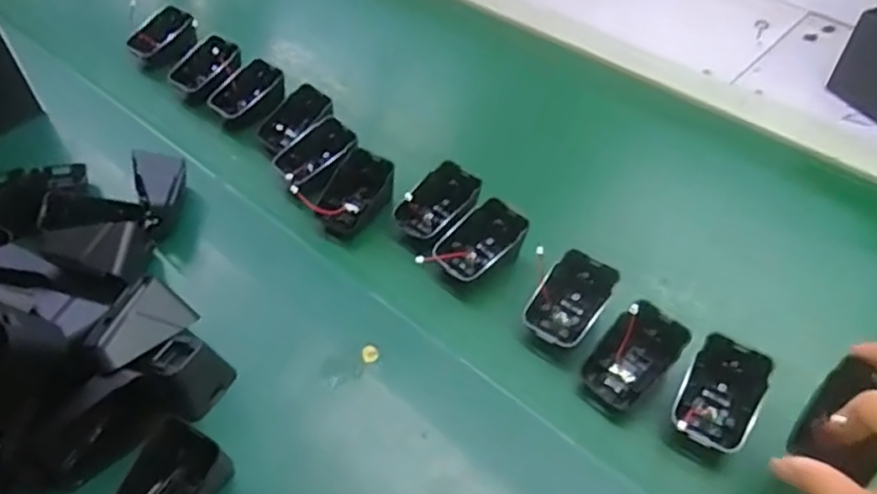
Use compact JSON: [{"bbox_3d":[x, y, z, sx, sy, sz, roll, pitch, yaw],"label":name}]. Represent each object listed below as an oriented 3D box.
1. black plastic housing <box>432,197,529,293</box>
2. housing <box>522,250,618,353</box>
[{"bbox_3d":[0.029,0.001,0.497,0.072,0.039,0.050,-26,53,-25],"label":"black plastic housing"},{"bbox_3d":[0.092,0.040,0.462,0.046,0.033,0.066,25,54,25],"label":"housing"}]

